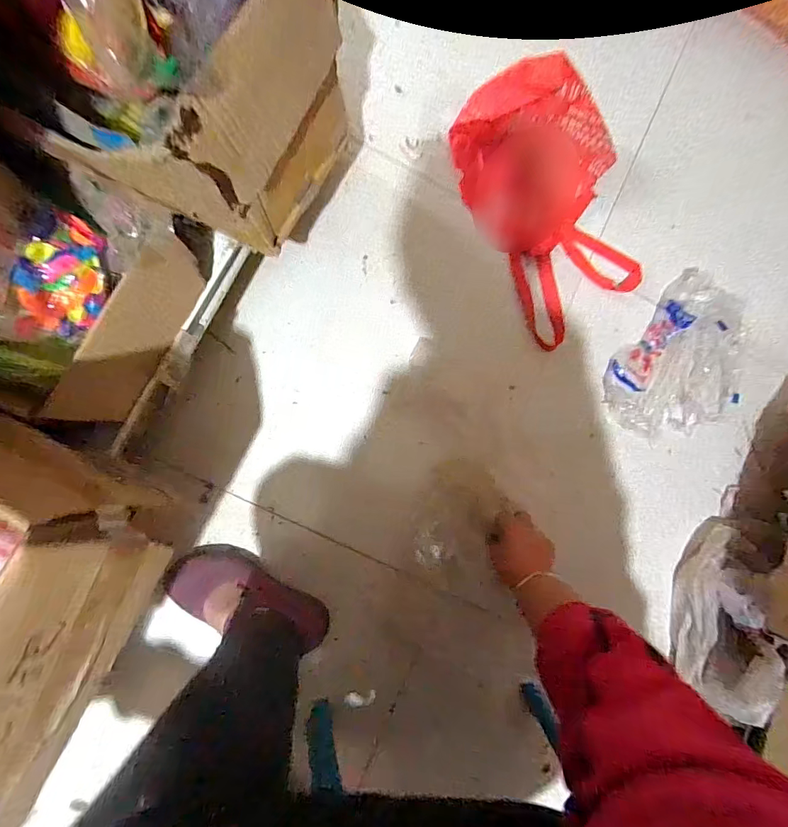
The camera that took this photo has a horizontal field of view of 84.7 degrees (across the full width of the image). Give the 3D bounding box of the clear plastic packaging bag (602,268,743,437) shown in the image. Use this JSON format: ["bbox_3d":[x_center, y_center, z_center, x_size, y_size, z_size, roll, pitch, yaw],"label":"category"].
[{"bbox_3d":[0.492,-0.078,0.728,0.201,0.053,0.268,42,83,-3],"label":"clear plastic packaging bag"}]

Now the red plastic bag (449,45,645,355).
[{"bbox_3d":[0.274,-0.345,0.696,0.269,0.082,0.389,-29,91,-7],"label":"red plastic bag"}]

